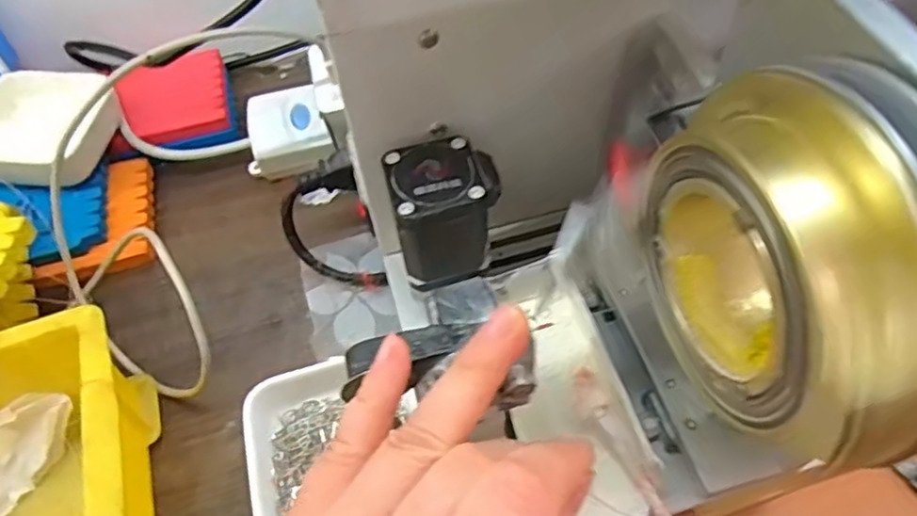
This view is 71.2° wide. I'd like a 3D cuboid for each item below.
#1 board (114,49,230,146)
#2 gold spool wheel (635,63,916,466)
[{"bbox_3d":[-0.202,-0.112,0.449,0.074,0.010,0.081,-11,55,-5],"label":"board"},{"bbox_3d":[0.097,0.004,0.186,0.043,0.094,0.108,-13,55,-6],"label":"gold spool wheel"}]

